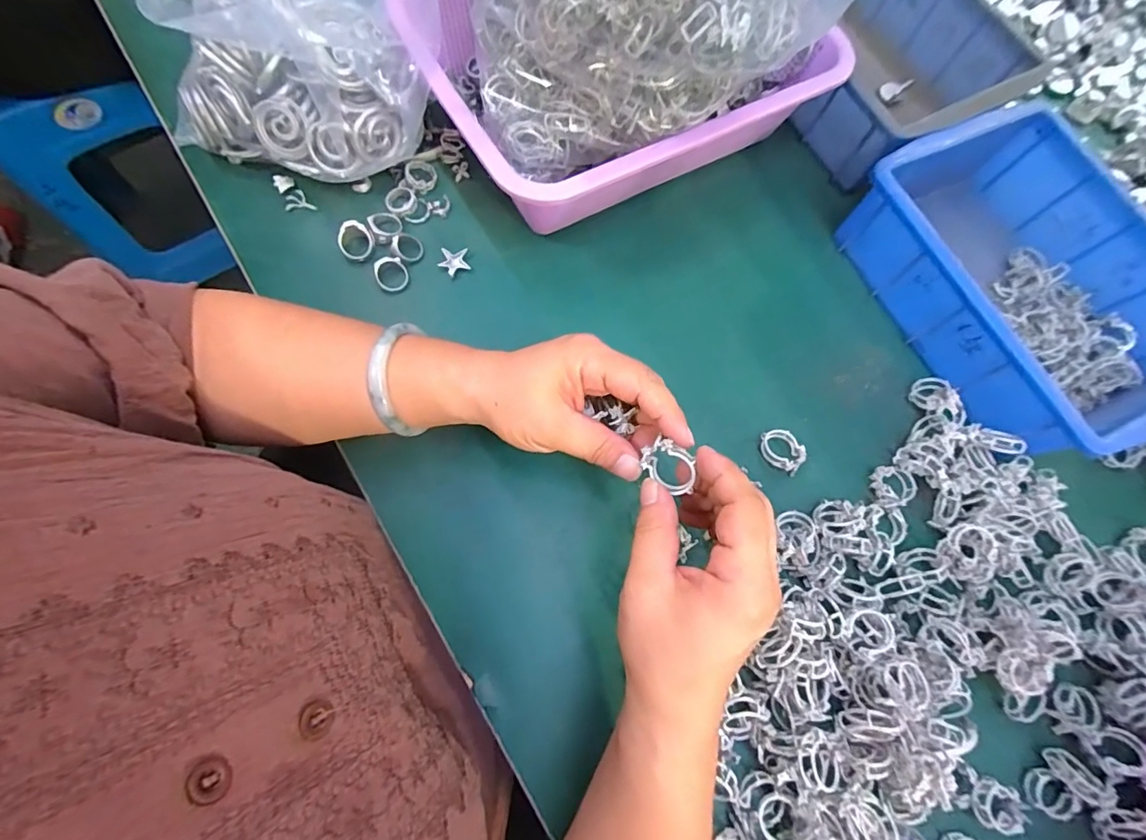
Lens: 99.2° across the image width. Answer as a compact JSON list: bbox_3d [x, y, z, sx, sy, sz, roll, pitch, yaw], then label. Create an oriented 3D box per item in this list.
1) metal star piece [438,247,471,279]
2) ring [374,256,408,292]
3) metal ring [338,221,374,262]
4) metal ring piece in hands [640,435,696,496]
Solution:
[{"bbox_3d":[-0.091,-0.121,0.375,0.022,0.008,0.021,-1,74,-5],"label":"metal star piece"},{"bbox_3d":[-0.134,-0.107,0.360,0.023,0.004,0.025,-1,92,-20],"label":"ring"},{"bbox_3d":[-0.162,-0.133,0.363,0.024,0.016,0.023,1,74,-4],"label":"metal ring"},{"bbox_3d":[0.050,0.024,0.252,0.031,0.013,0.018,40,77,9],"label":"metal ring piece in hands"}]

